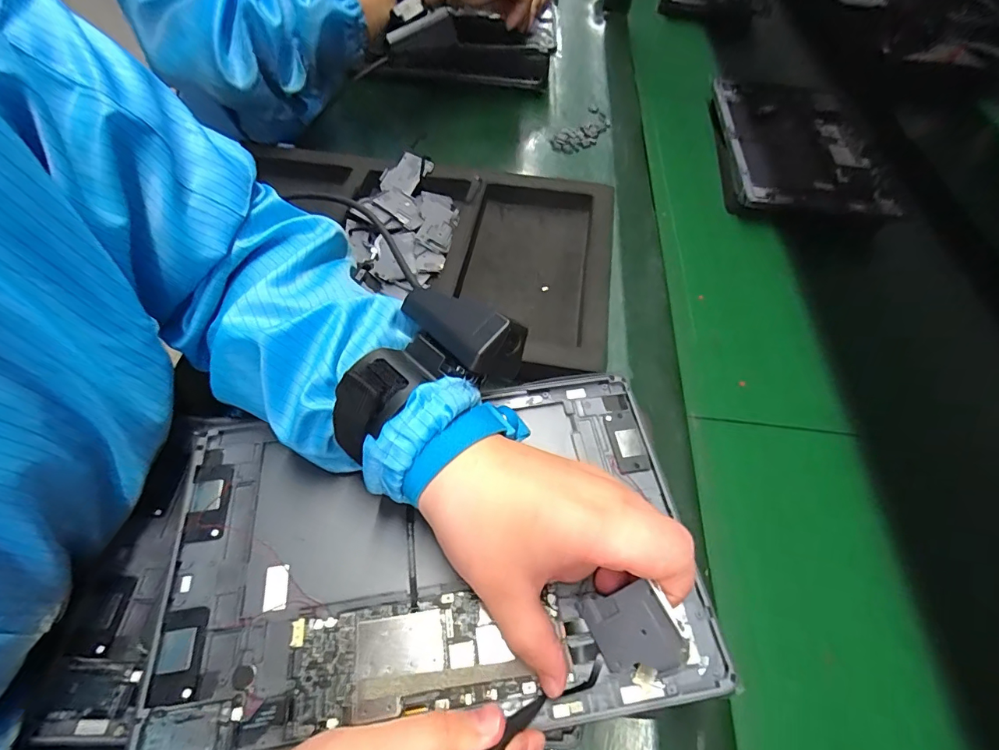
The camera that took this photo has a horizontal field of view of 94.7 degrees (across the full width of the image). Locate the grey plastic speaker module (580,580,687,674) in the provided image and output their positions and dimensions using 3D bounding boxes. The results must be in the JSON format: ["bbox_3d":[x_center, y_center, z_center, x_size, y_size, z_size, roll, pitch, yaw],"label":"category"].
[{"bbox_3d":[0.055,0.108,0.195,0.004,0.048,0.031,-6,59,-36],"label":"grey plastic speaker module"}]

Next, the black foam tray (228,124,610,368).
[{"bbox_3d":[0.023,-0.095,0.392,0.159,0.024,0.227,11,58,2],"label":"black foam tray"}]

